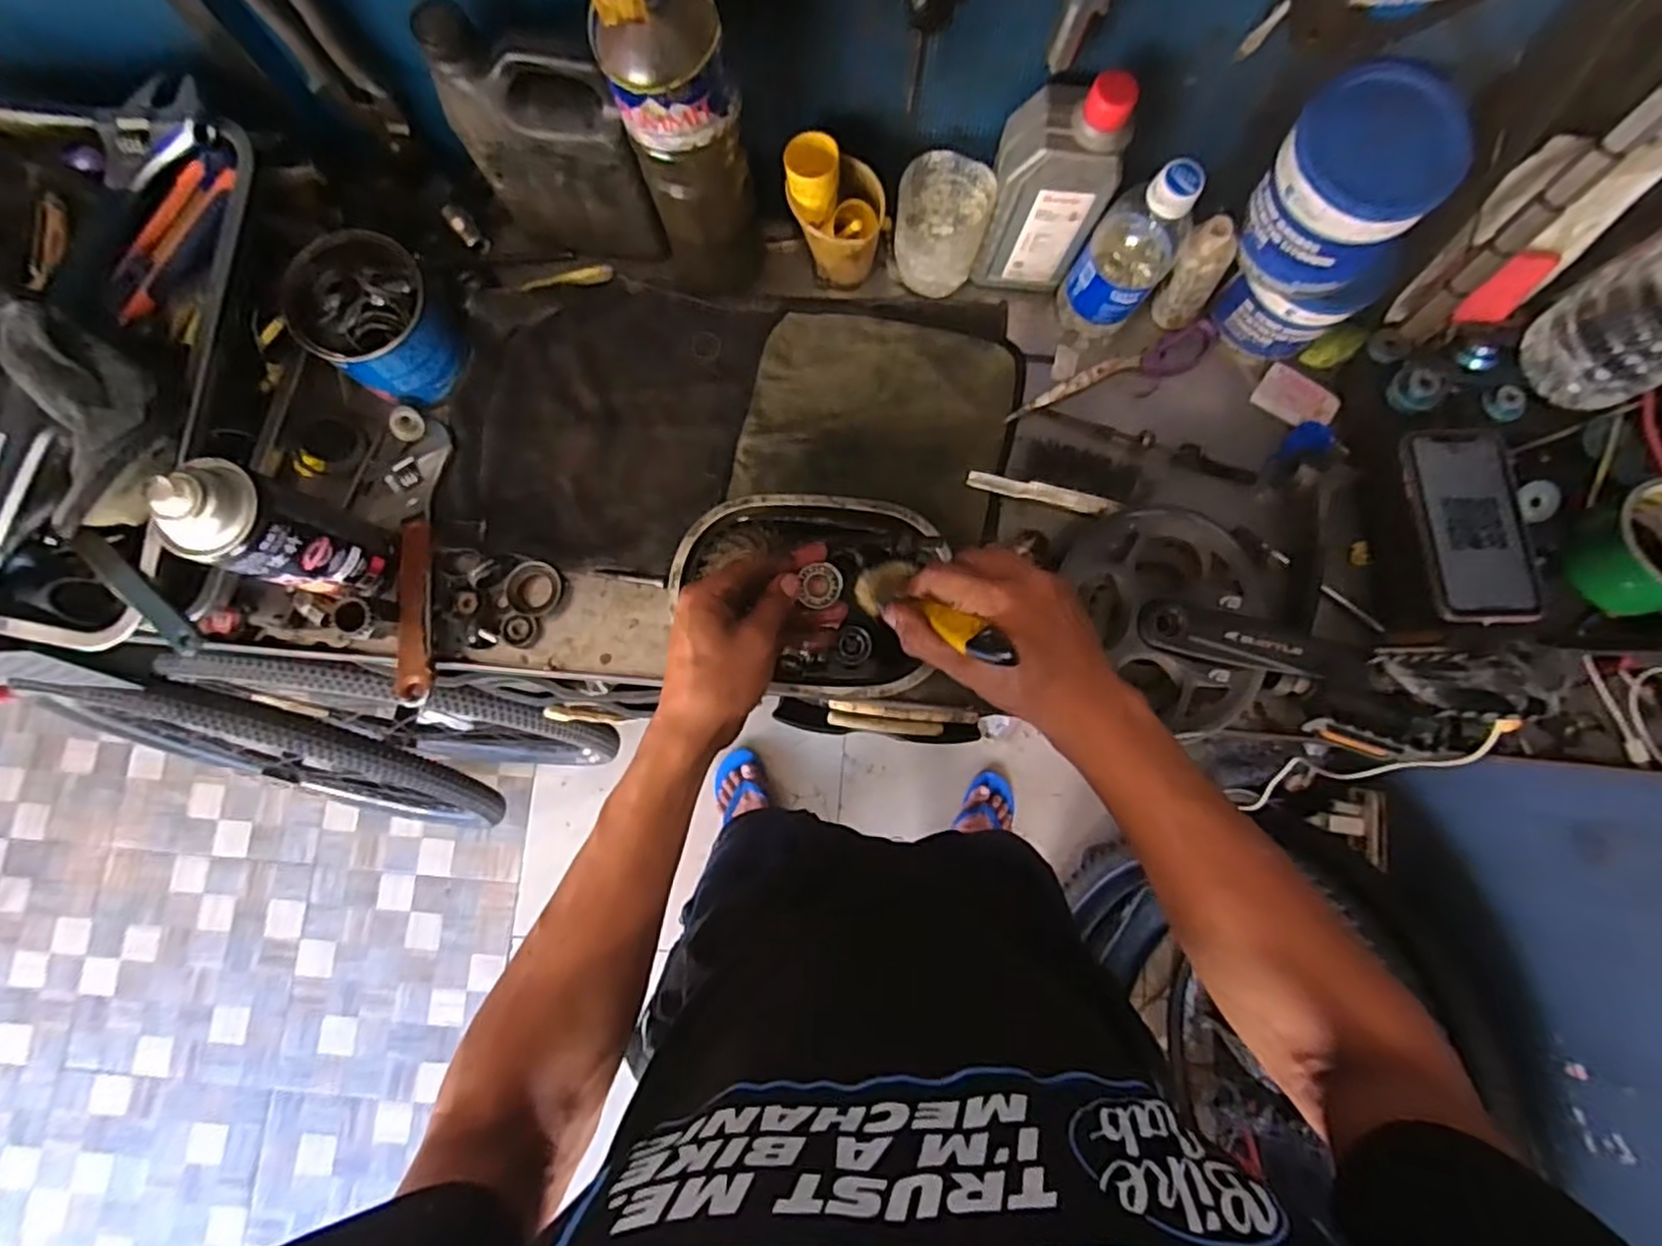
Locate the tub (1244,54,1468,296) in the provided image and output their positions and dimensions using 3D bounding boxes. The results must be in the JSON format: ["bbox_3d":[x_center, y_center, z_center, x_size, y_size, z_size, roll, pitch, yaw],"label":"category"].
[{"bbox_3d":[0.346,-0.290,0.482,0.097,0.107,0.087,-1,82,-1],"label":"tub"}]

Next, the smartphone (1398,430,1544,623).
[{"bbox_3d":[0.484,-0.074,0.536,0.084,0.008,0.155,-2,74,-3],"label":"smartphone"}]

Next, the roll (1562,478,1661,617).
[{"bbox_3d":[0.590,-0.055,0.510,0.077,0.055,0.083,0,82,0],"label":"roll"}]

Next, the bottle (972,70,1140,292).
[{"bbox_3d":[0.163,-0.323,0.536,0.080,0.175,0.047,9,82,1],"label":"bottle"}]

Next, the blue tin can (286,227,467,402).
[{"bbox_3d":[-0.353,-0.237,0.561,0.088,0.090,0.096,0,82,0],"label":"blue tin can"}]

